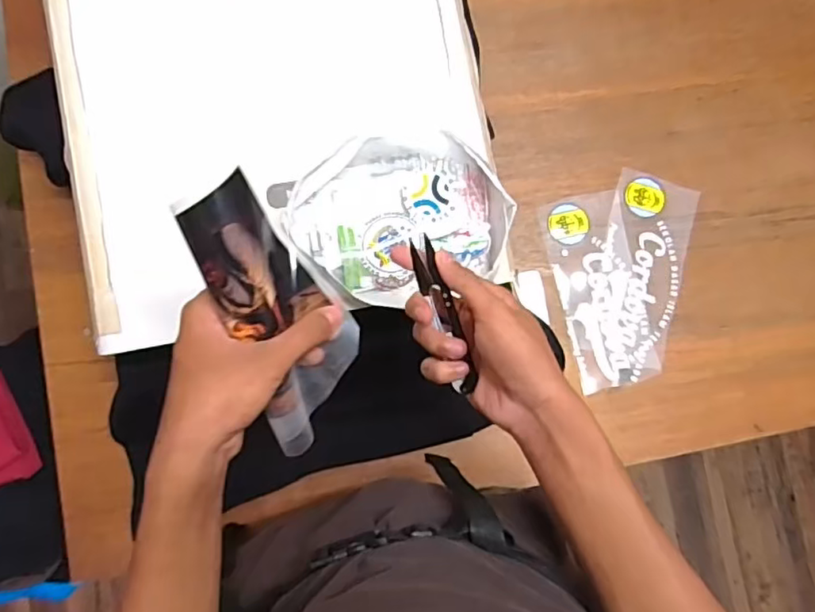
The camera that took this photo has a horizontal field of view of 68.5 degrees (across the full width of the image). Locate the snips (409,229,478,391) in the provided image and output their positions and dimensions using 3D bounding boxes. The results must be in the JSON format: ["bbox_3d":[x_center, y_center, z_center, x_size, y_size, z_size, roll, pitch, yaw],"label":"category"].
[{"bbox_3d":[0.027,0.007,0.448,0.019,0.015,0.119,-20,91,-8],"label":"snips"}]

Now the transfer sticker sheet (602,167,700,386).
[{"bbox_3d":[0.306,-0.038,0.772,0.106,0.008,0.262,13,83,-3],"label":"transfer sticker sheet"}]

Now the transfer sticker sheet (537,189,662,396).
[{"bbox_3d":[0.245,-0.020,0.765,0.108,0.007,0.244,-11,84,-6],"label":"transfer sticker sheet"}]

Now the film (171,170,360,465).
[{"bbox_3d":[-0.081,0.008,0.399,0.077,0.028,0.197,-23,120,-8],"label":"film"}]

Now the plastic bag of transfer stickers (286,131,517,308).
[{"bbox_3d":[-0.004,-0.078,0.549,0.191,0.046,0.162,-26,90,-10],"label":"plastic bag of transfer stickers"}]

